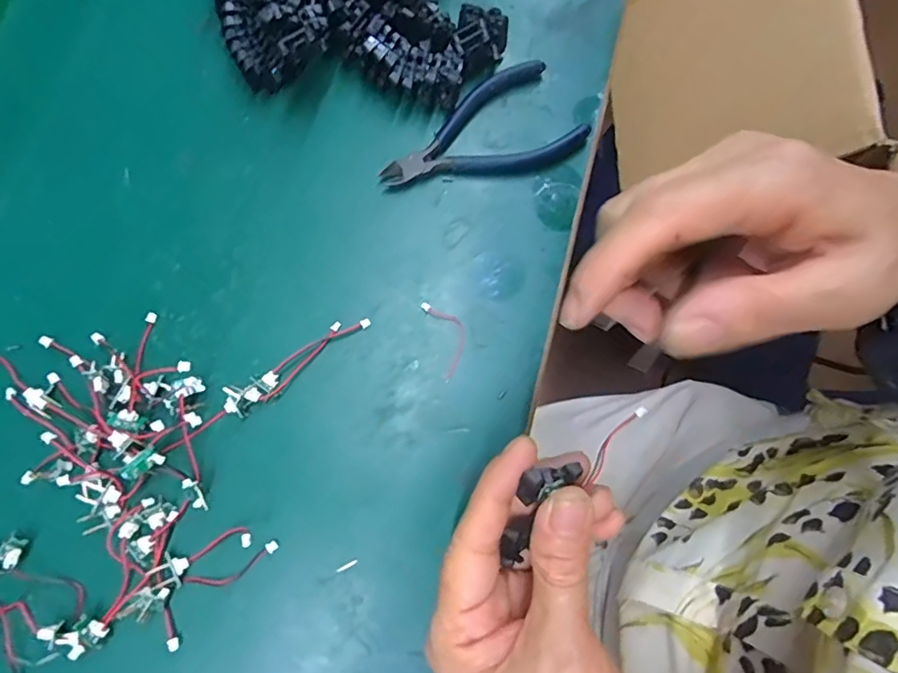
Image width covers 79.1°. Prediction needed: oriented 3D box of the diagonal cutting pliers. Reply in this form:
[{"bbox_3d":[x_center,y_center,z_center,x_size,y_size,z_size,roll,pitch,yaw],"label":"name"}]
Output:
[{"bbox_3d":[0.016,-0.114,0.310,0.113,0.015,0.059,-24,75,-5],"label":"diagonal cutting pliers"}]

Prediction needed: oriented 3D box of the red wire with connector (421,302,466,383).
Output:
[{"bbox_3d":[0.000,0.000,0.283,0.018,0.006,0.042,-19,75,-4],"label":"red wire with connector"}]

